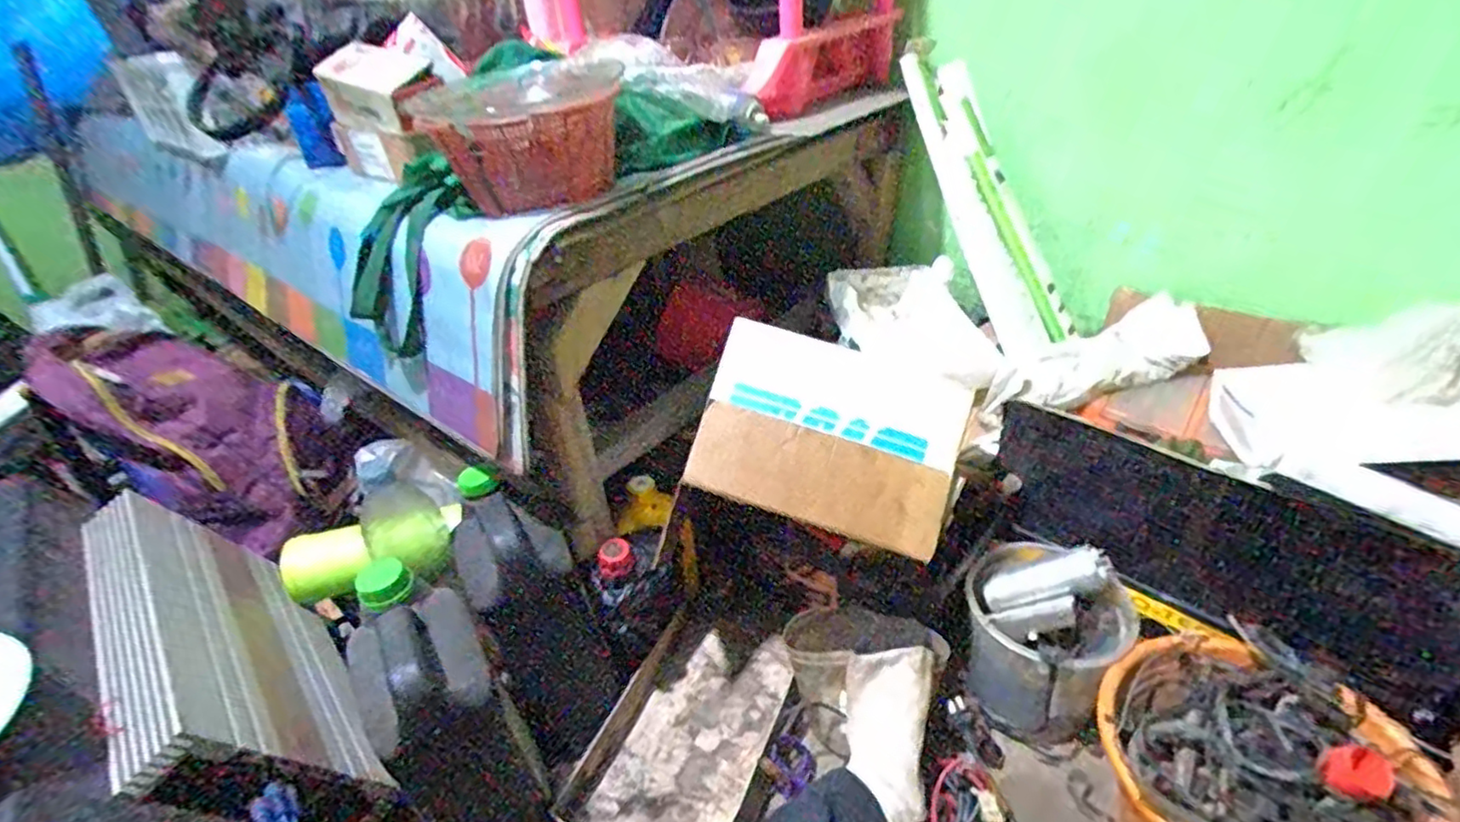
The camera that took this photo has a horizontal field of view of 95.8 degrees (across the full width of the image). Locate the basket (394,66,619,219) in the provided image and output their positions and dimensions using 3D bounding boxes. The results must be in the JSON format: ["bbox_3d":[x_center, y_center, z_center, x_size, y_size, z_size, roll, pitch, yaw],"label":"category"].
[{"bbox_3d":[-0.209,-0.274,0.672,0.177,0.105,0.172,-24,38,-24],"label":"basket"}]

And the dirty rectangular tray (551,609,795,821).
[{"bbox_3d":[-0.047,0.381,0.794,0.172,0.068,0.306,15,40,29],"label":"dirty rectangular tray"}]

